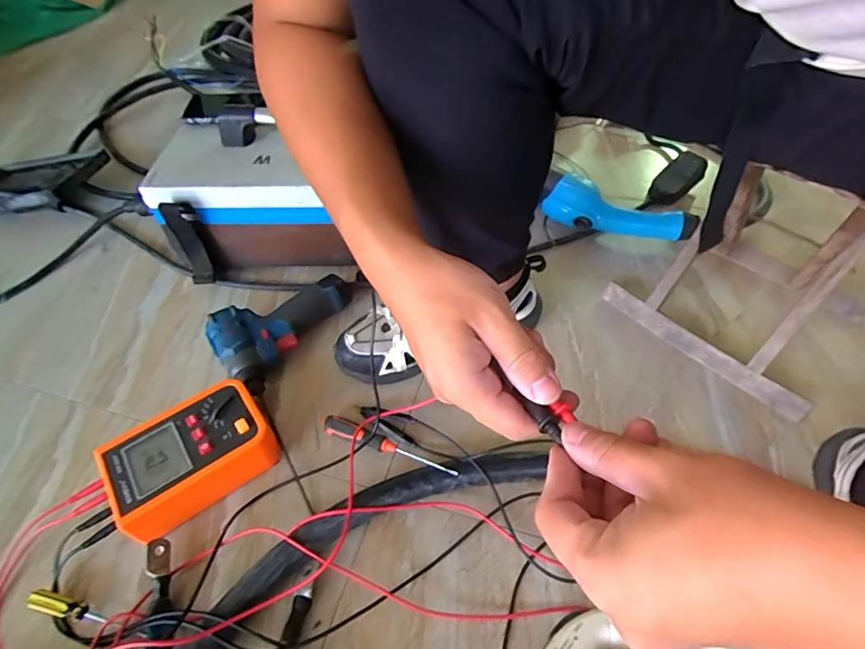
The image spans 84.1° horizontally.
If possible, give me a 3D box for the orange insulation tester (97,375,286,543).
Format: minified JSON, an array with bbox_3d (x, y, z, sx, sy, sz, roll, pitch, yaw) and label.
[{"bbox_3d":[-0.260,0.143,0.523,0.163,0.067,0.107,-33,57,-23],"label":"orange insulation tester"}]

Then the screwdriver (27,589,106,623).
[{"bbox_3d":[-0.340,0.266,0.449,0.069,0.013,0.017,21,53,-3],"label":"screwdriver"}]

